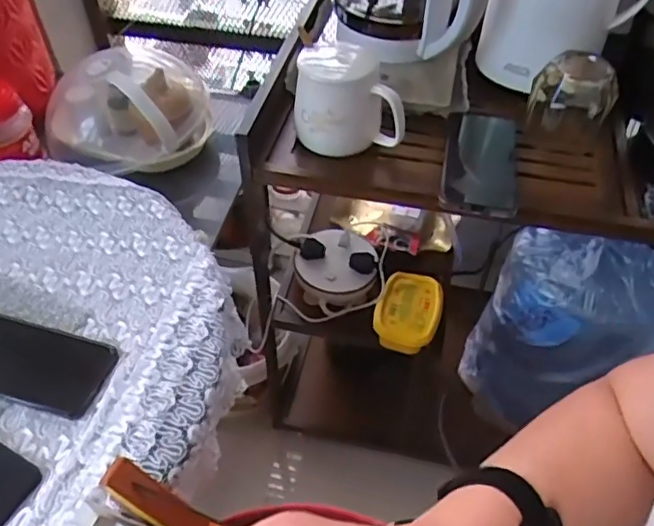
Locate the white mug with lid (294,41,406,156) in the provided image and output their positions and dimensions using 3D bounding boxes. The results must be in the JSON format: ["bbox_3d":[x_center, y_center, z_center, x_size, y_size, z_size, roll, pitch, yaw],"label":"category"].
[{"bbox_3d":[0.024,-0.182,0.635,0.114,0.086,0.098,2,49,1],"label":"white mug with lid"}]

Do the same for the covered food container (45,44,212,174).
[{"bbox_3d":[-0.297,-0.236,0.880,0.206,0.138,0.174,11,50,9],"label":"covered food container"}]

